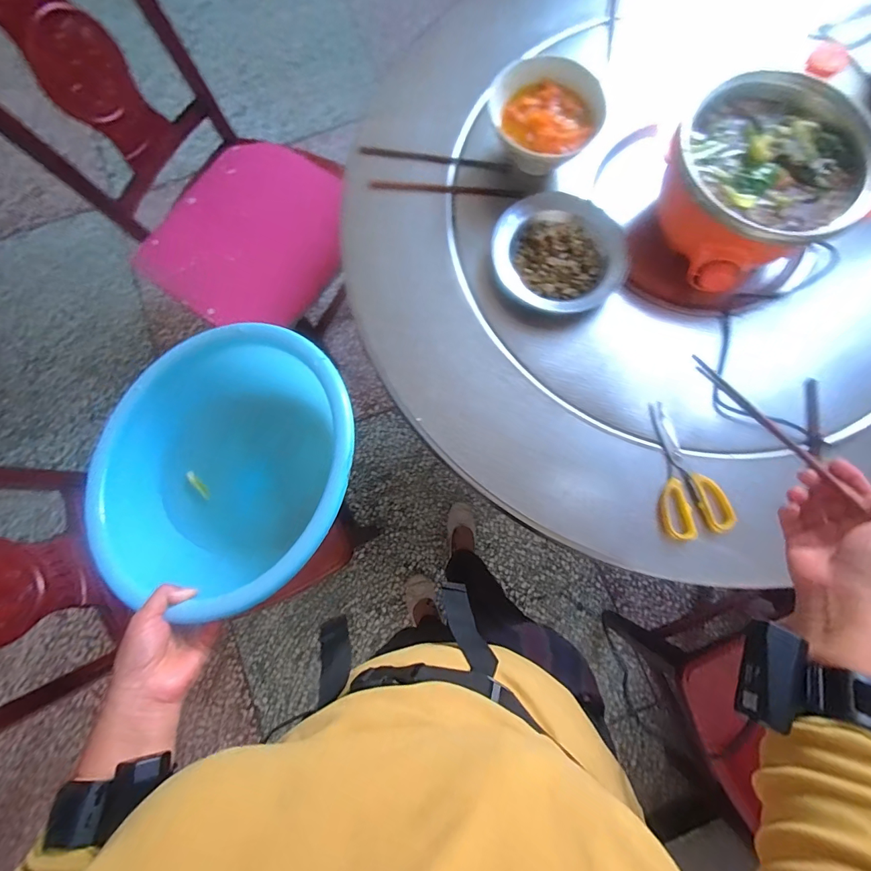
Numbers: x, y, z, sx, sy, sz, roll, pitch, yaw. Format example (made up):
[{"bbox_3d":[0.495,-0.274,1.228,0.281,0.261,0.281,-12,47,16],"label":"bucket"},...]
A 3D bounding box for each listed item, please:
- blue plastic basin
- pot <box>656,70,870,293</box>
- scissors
[{"bbox_3d":[-0.224,0.033,0.459,0.282,0.121,0.277,0,80,0],"label":"blue plastic basin"},{"bbox_3d":[0.443,-0.353,0.599,0.256,0.135,0.236,0,80,0],"label":"pot"},{"bbox_3d":[0.348,0.047,0.581,0.090,0.018,0.183,-4,80,0],"label":"scissors"}]

